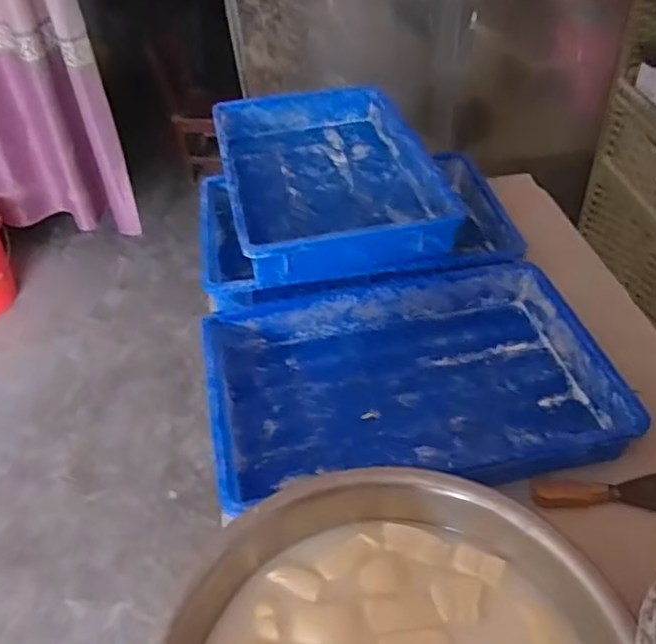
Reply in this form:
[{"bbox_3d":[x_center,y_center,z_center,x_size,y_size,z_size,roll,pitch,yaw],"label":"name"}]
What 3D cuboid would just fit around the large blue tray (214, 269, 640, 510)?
[{"bbox_3d":[0.097,0.079,0.825,0.467,0.079,0.315,-10,42,-8],"label":"large blue tray"}]

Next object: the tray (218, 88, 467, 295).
[{"bbox_3d":[-0.001,-0.244,1.082,0.309,0.074,0.491,-10,42,-7],"label":"tray"}]

